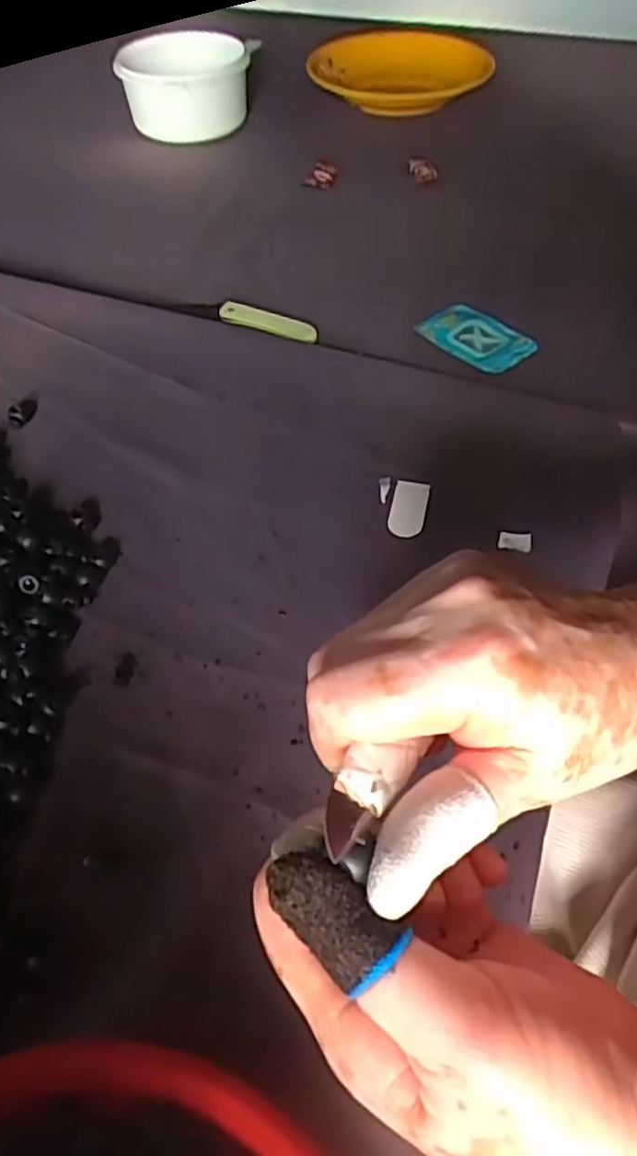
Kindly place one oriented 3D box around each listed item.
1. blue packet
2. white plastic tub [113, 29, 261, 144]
[{"bbox_3d":[0.139,-0.212,0.619,0.056,0.013,0.093,-33,60,-23],"label":"blue packet"},{"bbox_3d":[-0.167,-0.589,0.853,0.155,0.089,0.155,0,53,-1],"label":"white plastic tub"}]

